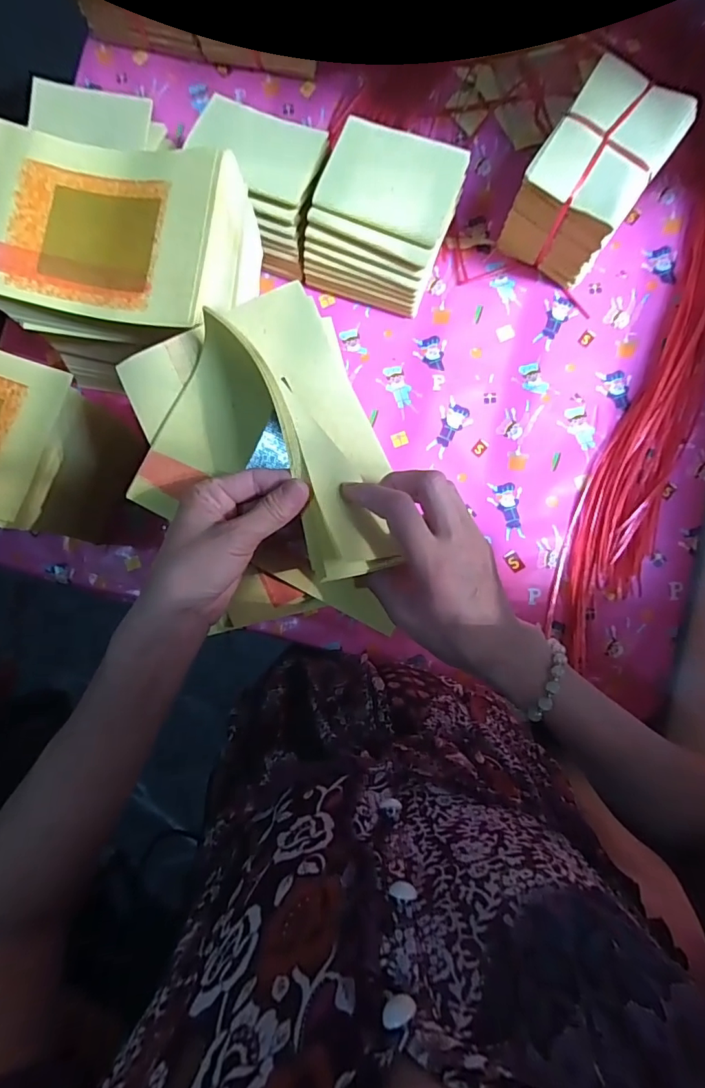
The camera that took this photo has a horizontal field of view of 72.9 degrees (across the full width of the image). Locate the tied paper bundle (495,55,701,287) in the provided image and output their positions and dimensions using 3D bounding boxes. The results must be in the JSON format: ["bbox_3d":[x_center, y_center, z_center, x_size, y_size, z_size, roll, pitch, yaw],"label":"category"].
[{"bbox_3d":[0.289,-0.445,0.592,0.121,0.134,0.162,35,89,2],"label":"tied paper bundle"}]

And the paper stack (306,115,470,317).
[{"bbox_3d":[0.040,-0.408,0.601,0.165,0.097,0.166,18,89,2],"label":"paper stack"}]

